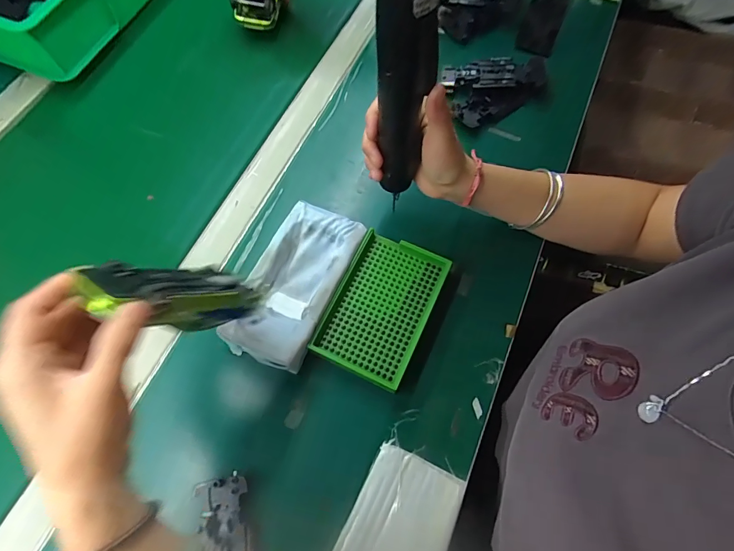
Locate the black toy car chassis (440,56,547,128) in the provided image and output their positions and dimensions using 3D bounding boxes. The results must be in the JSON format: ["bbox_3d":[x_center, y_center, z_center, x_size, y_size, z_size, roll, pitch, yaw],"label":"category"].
[{"bbox_3d":[0.167,-0.231,0.495,0.132,0.024,0.088,-12,67,-5],"label":"black toy car chassis"}]

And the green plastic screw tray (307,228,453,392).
[{"bbox_3d":[0.015,0.029,0.385,0.089,0.023,0.136,25,69,10],"label":"green plastic screw tray"}]

